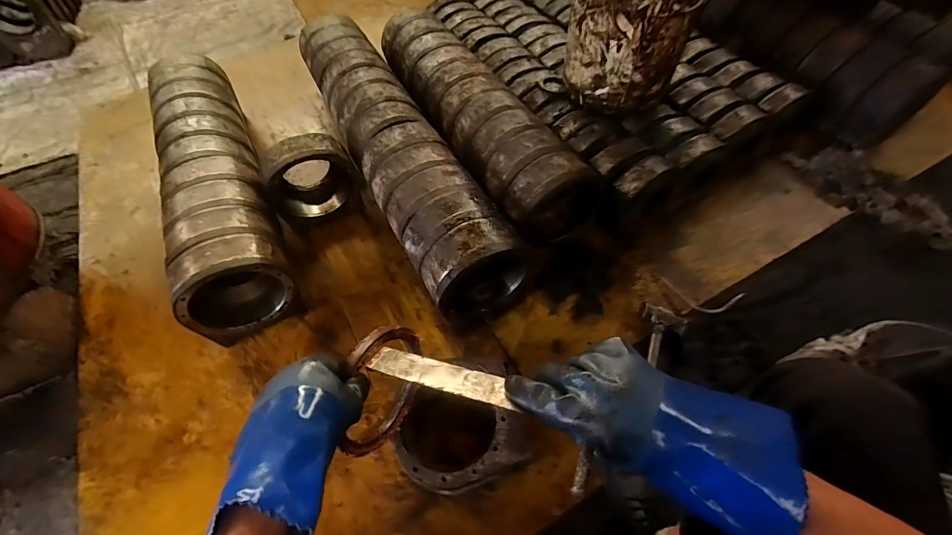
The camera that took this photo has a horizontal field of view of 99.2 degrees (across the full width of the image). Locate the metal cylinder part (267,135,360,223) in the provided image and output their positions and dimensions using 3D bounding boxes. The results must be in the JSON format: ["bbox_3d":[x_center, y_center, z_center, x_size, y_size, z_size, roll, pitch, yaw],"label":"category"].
[{"bbox_3d":[-0.435,-0.223,1.095,0.225,0.248,0.124,-22,57,-11],"label":"metal cylinder part"}]

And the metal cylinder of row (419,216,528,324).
[{"bbox_3d":[0.003,0.016,0.903,0.227,0.245,0.113,-27,58,-14],"label":"metal cylinder of row"}]

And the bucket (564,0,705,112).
[{"bbox_3d":[0.382,-0.605,0.973,0.269,0.349,0.287,-2,55,2],"label":"bucket"}]

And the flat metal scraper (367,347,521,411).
[{"bbox_3d":[-0.035,0.108,0.407,0.159,0.004,0.035,9,33,23],"label":"flat metal scraper"}]

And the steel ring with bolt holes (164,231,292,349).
[{"bbox_3d":[-0.526,0.047,0.910,0.218,0.235,0.135,-31,62,-16],"label":"steel ring with bolt holes"}]

